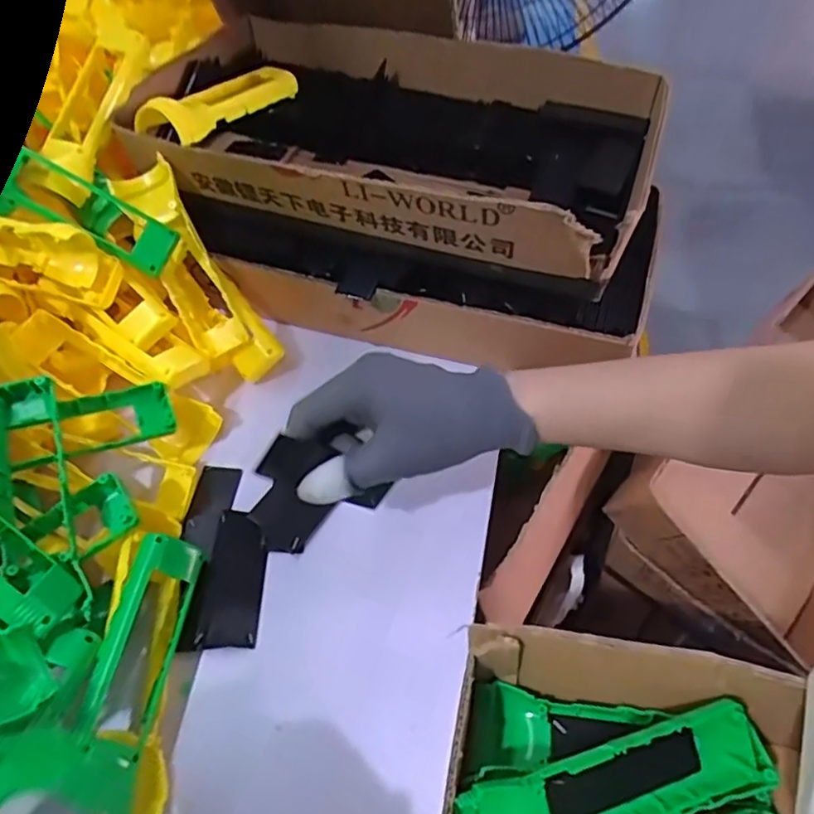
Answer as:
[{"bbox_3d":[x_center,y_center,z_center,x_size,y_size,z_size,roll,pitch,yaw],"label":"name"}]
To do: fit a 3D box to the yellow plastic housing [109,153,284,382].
[{"bbox_3d":[-0.172,-0.102,0.495,0.052,0.057,0.181,-32,97,-20],"label":"yellow plastic housing"}]

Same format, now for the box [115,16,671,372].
[{"bbox_3d":[-0.016,-0.188,0.522,0.430,0.167,0.231,20,56,18],"label":"box"}]

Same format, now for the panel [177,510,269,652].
[{"bbox_3d":[-0.116,0.116,0.409,0.043,0.004,0.093,10,54,-3],"label":"panel"}]

